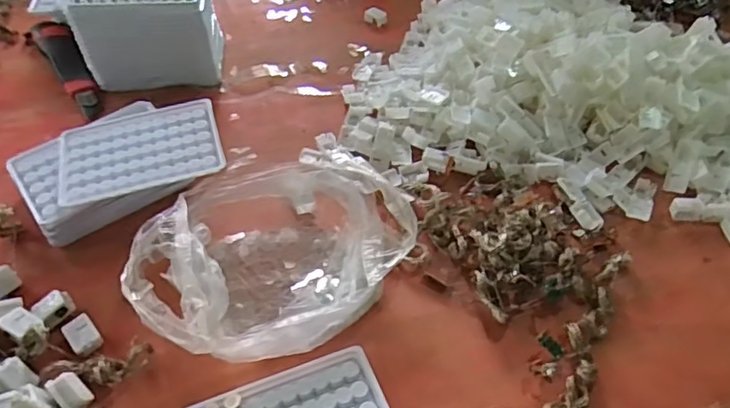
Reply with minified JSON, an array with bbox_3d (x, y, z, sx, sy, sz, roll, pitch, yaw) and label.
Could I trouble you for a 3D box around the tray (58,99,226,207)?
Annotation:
[{"bbox_3d":[-0.192,-0.049,0.489,0.129,0.012,0.098,-13,51,-12],"label":"tray"}]

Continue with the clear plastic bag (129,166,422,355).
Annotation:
[{"bbox_3d":[-0.070,0.034,0.455,0.220,0.058,0.159,-33,58,-26],"label":"clear plastic bag"}]

